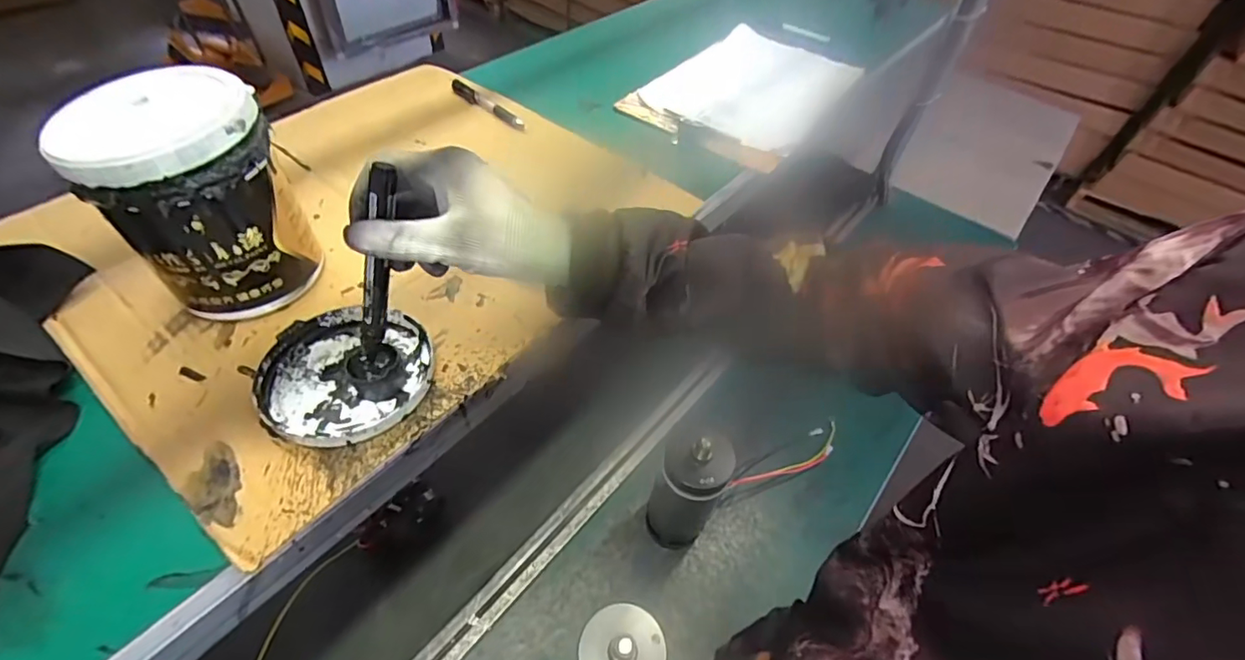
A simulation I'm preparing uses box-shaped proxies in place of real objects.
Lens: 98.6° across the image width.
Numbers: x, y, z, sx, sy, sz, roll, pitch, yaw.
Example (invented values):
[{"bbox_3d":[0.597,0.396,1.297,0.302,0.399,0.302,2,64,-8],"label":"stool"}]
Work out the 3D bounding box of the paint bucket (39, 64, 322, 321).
[{"bbox_3d":[-0.319,-0.100,0.418,0.115,0.153,0.122,-22,55,-21],"label":"paint bucket"}]

